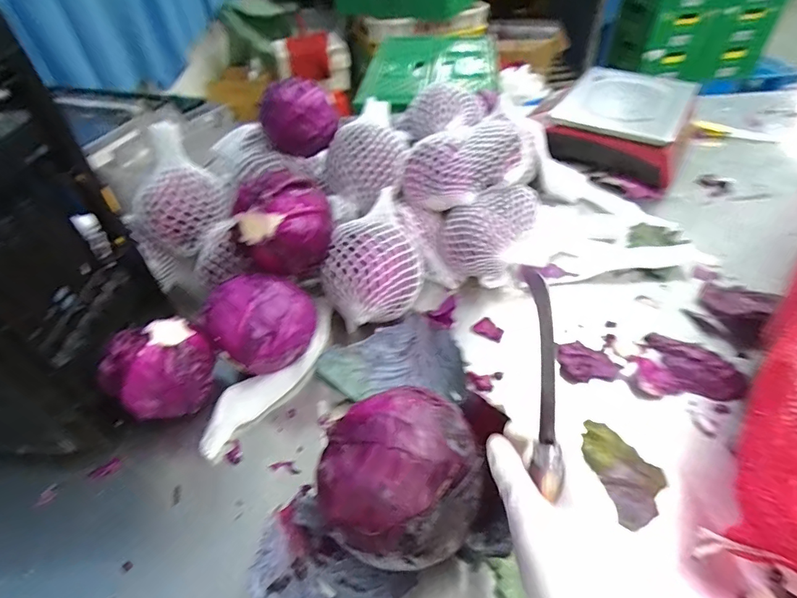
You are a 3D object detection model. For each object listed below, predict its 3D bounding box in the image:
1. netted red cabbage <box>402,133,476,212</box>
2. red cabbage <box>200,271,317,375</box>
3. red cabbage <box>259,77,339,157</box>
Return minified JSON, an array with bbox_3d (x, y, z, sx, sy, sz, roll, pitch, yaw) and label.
[{"bbox_3d":[0.059,-0.188,0.647,0.102,0.080,0.095,-14,46,-9],"label":"netted red cabbage"},{"bbox_3d":[-0.171,0.025,0.535,0.113,0.093,0.105,16,49,19],"label":"red cabbage"},{"bbox_3d":[-0.153,-0.270,0.668,0.112,0.108,0.090,-17,47,-12],"label":"red cabbage"}]

